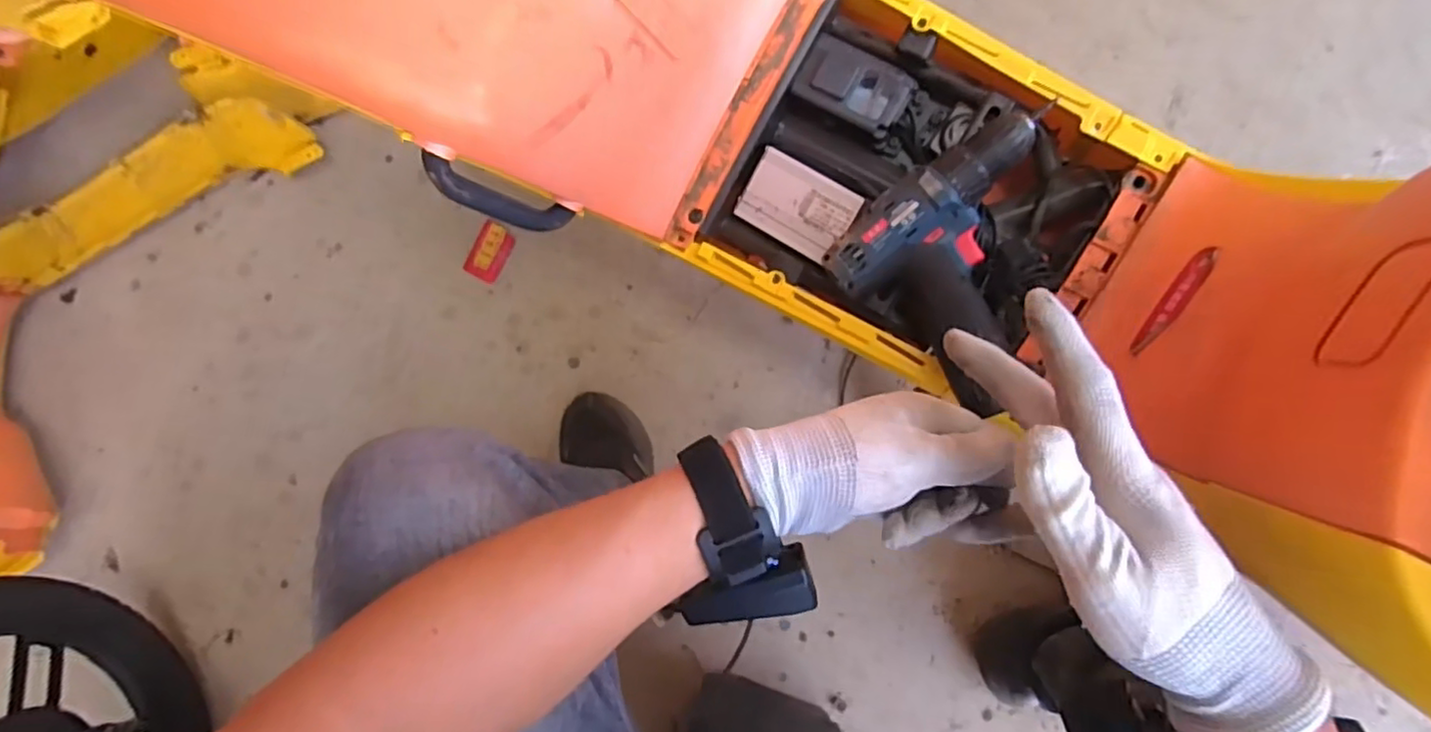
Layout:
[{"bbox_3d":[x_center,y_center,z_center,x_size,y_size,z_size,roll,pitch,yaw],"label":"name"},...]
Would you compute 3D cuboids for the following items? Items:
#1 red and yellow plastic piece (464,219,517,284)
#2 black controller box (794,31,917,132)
[{"bbox_3d":[-0.286,-0.145,0.837,0.048,0.009,0.072,29,87,6],"label":"red and yellow plastic piece"},{"bbox_3d":[0.119,-0.241,0.568,0.093,0.028,0.052,29,87,8],"label":"black controller box"}]

